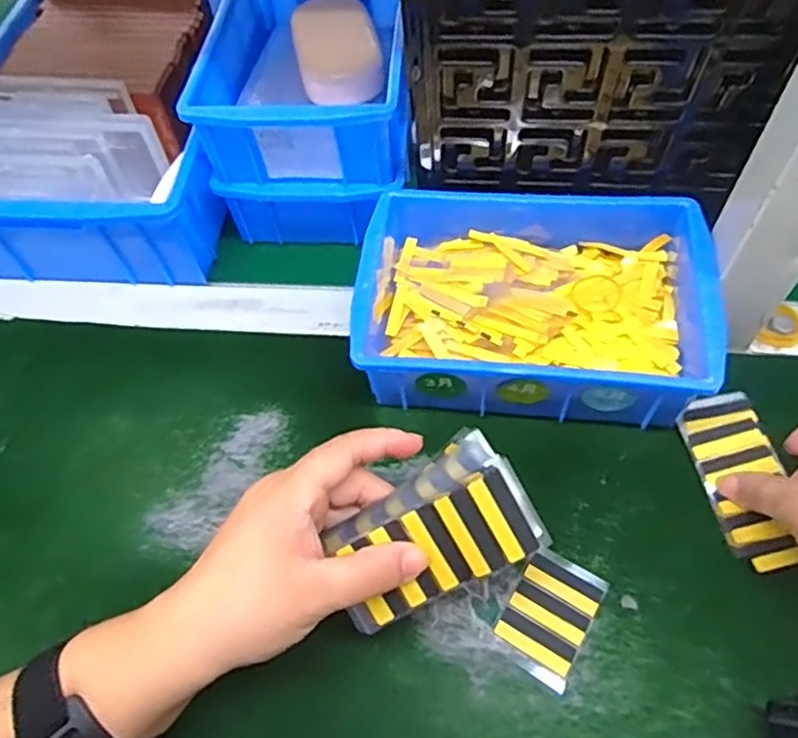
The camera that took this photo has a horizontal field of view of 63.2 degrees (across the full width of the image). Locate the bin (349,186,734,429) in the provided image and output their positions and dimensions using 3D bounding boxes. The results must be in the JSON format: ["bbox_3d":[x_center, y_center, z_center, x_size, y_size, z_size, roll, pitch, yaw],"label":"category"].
[{"bbox_3d":[0.080,-0.040,0.404,0.200,0.070,0.143,4,57,6],"label":"bin"}]

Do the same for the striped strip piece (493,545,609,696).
[{"bbox_3d":[0.078,0.127,0.335,0.041,0.004,0.059,26,62,19],"label":"striped strip piece"}]

